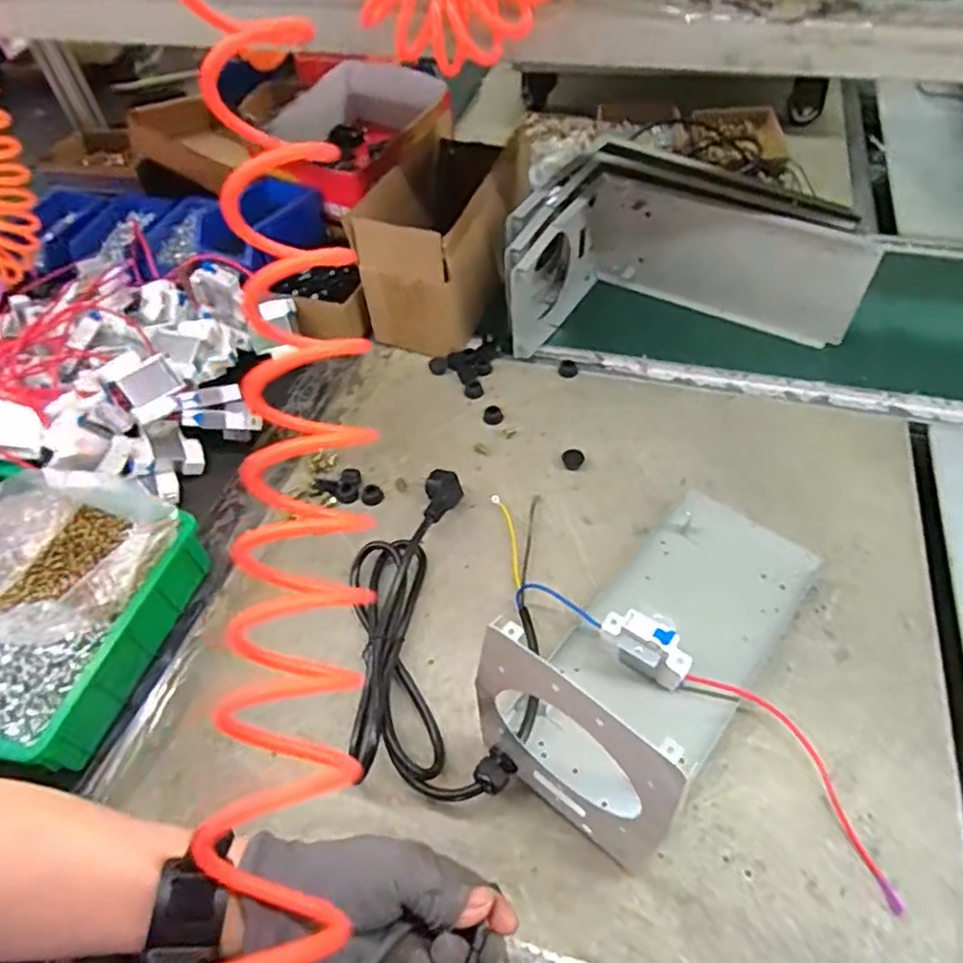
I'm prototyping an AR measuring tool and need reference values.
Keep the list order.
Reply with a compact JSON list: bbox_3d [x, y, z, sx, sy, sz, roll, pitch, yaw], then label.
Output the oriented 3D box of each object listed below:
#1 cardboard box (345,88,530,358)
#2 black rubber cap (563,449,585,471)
[{"bbox_3d":[-0.048,-0.334,0.891,0.186,0.180,0.287,12,55,11],"label":"cardboard box"},{"bbox_3d":[0.105,-0.026,0.758,0.025,0.012,0.026,-1,54,2],"label":"black rubber cap"}]

